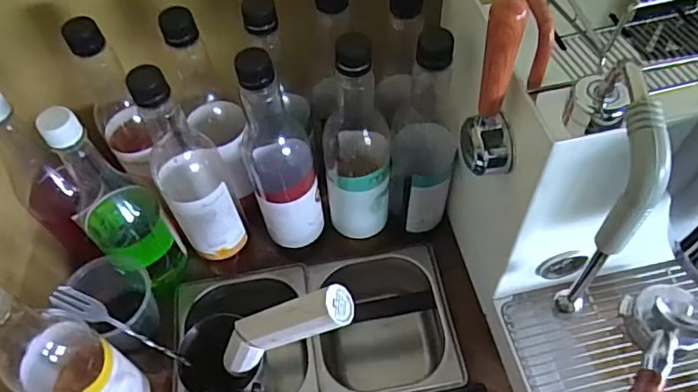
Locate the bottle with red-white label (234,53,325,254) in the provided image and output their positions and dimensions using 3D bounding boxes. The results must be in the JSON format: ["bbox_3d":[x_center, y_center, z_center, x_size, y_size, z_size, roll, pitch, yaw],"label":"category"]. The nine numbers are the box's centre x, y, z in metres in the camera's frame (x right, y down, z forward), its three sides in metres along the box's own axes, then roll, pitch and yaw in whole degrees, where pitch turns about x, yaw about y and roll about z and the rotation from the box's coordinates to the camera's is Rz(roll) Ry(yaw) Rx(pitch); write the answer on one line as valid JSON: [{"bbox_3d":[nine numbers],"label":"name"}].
[{"bbox_3d":[-0.074,-0.042,0.551,0.069,0.255,0.080,-20,57,-10],"label":"bottle with red-white label"}]

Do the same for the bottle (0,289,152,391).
[{"bbox_3d":[-0.240,0.129,0.438,0.071,0.255,0.067,22,60,17],"label":"bottle"}]

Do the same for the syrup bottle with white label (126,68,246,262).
[{"bbox_3d":[-0.158,-0.025,0.535,0.062,0.244,0.063,-24,58,-13],"label":"syrup bottle with white label"}]

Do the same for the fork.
[{"bbox_3d":[-0.203,0.124,0.500,0.009,0.161,0.019,-9,51,30],"label":"fork"}]

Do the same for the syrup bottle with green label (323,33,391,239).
[{"bbox_3d":[0.007,-0.053,0.543,0.068,0.253,0.069,1,56,4],"label":"syrup bottle with green label"}]

